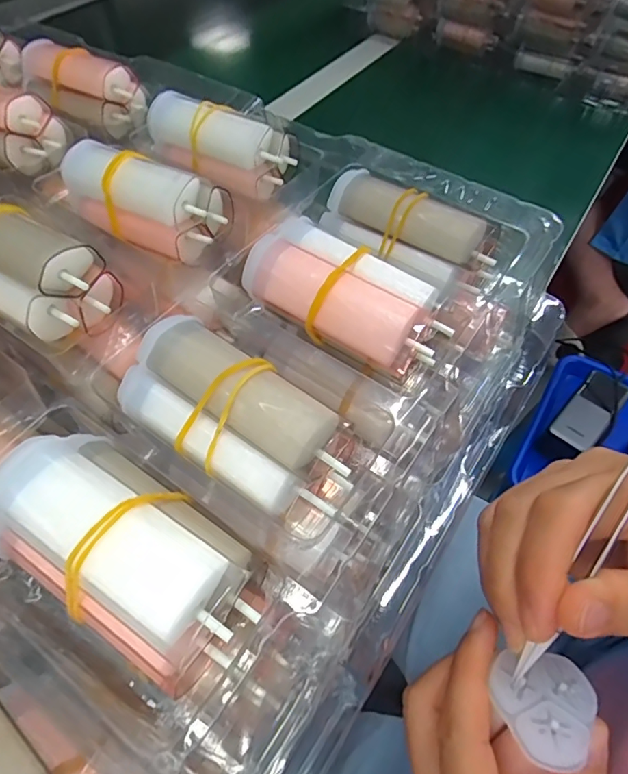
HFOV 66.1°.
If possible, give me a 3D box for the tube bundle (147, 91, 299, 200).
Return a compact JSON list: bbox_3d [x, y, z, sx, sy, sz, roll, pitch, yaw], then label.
[{"bbox_3d":[-0.042,-0.114,0.222,0.067,0.029,0.028,31,61,19],"label":"tube bundle"}]

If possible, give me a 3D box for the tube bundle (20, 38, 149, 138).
[{"bbox_3d":[-0.122,-0.160,0.253,0.068,0.025,0.032,27,59,17],"label":"tube bundle"}]

